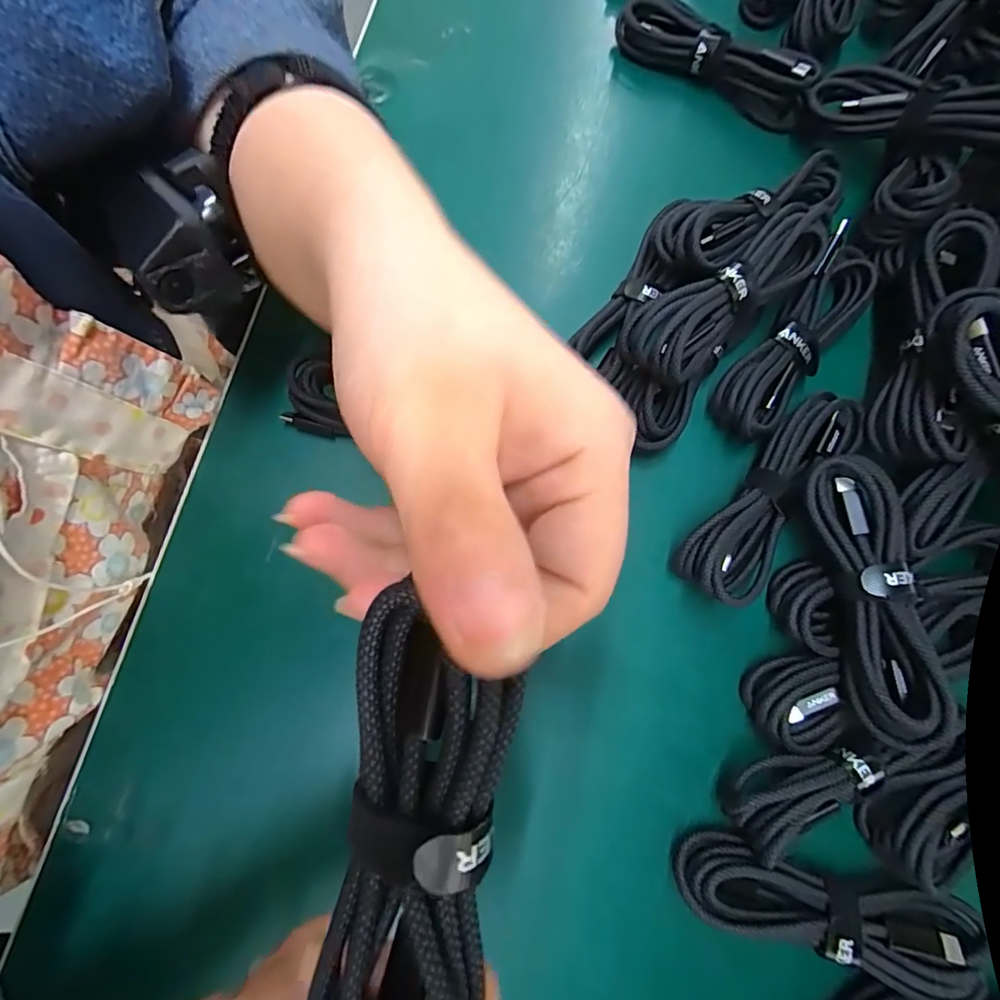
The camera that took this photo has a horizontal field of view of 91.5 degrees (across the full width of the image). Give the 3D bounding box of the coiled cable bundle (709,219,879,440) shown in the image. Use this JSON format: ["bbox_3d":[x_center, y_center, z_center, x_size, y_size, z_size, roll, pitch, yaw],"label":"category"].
[{"bbox_3d":[0.142,-0.078,0.229,0.033,0.024,0.112,37,81,7],"label":"coiled cable bundle"}]

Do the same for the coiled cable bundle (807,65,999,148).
[{"bbox_3d":[0.210,-0.188,0.233,0.110,0.020,0.028,37,81,30],"label":"coiled cable bundle"}]

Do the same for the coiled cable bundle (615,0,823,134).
[{"bbox_3d":[0.117,-0.245,0.270,0.111,0.031,0.026,37,81,7],"label":"coiled cable bundle"}]

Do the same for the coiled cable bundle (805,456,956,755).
[{"bbox_3d":[0.152,0.039,0.197,0.031,0.020,0.110,-8,79,-1],"label":"coiled cable bundle"}]

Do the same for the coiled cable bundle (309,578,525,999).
[{"bbox_3d":[-0.016,0.066,0.089,0.032,0.013,0.095,5,93,2],"label":"coiled cable bundle"}]

